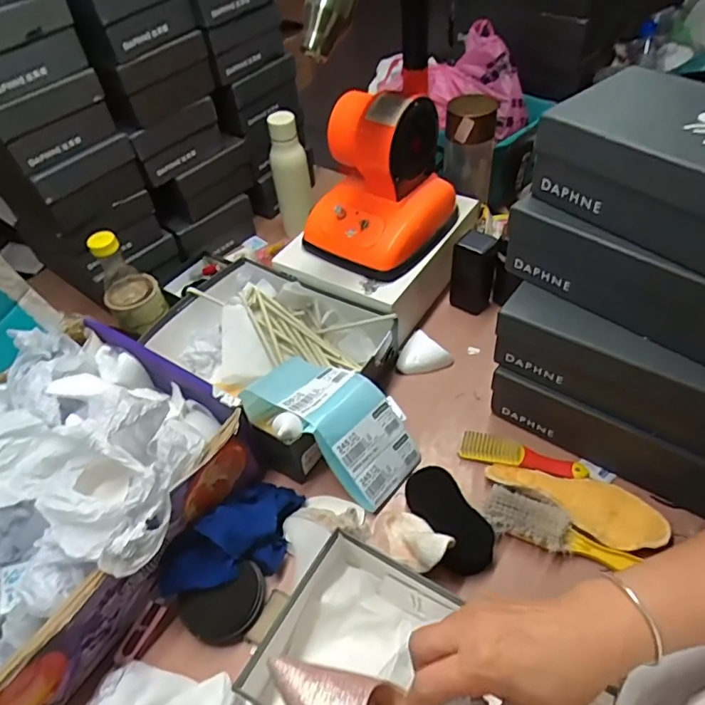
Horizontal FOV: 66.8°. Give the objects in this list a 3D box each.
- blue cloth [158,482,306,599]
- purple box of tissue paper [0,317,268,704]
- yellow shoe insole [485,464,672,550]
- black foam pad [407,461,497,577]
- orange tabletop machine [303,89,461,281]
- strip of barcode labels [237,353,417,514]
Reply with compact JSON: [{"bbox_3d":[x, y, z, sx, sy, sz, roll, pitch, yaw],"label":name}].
[{"bbox_3d":[-0.133,0.216,0.622,0.093,0.055,0.183,31,58,28],"label":"blue cloth"},{"bbox_3d":[-0.346,0.163,0.598,0.325,0.188,0.396,23,54,23],"label":"purple box of tissue paper"},{"bbox_3d":[0.272,0.176,0.653,0.201,0.022,0.076,24,55,24],"label":"yellow shoe insole"},{"bbox_3d":[0.116,0.199,0.647,0.069,0.029,0.131,-20,50,-12],"label":"black foam pad"},{"bbox_3d":[0.043,-0.258,0.796,0.156,0.216,0.207,31,58,28],"label":"orange tabletop machine"},{"bbox_3d":[-0.031,0.094,0.702,0.224,0.101,0.127,25,55,25],"label":"strip of barcode labels"}]

